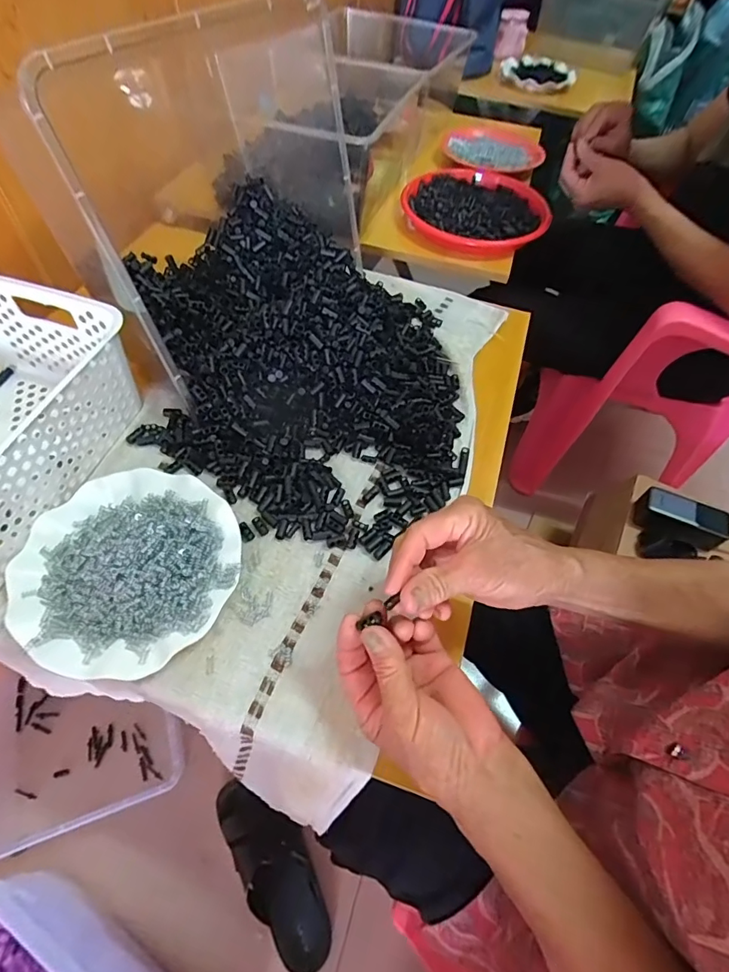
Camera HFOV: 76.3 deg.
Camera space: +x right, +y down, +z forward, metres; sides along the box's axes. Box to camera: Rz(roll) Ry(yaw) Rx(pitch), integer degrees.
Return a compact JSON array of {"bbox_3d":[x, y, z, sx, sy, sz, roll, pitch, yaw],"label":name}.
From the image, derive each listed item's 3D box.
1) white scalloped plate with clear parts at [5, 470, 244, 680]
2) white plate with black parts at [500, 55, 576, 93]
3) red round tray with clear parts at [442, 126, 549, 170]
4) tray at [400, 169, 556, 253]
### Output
[{"bbox_3d":[-0.201,0.063,0.395,0.175,0.049,0.178,2,57,-3],"label":"white scalloped plate with clear parts"},{"bbox_3d":[0.463,-1.129,1.267,0.207,0.019,0.289,36,61,18],"label":"white plate with black parts"},{"bbox_3d":[0.252,-0.695,0.947,0.194,0.031,0.243,2,57,-3],"label":"red round tray with clear parts"},{"bbox_3d":[0.184,-0.459,0.765,0.232,0.027,0.229,2,57,-3],"label":"tray"}]

